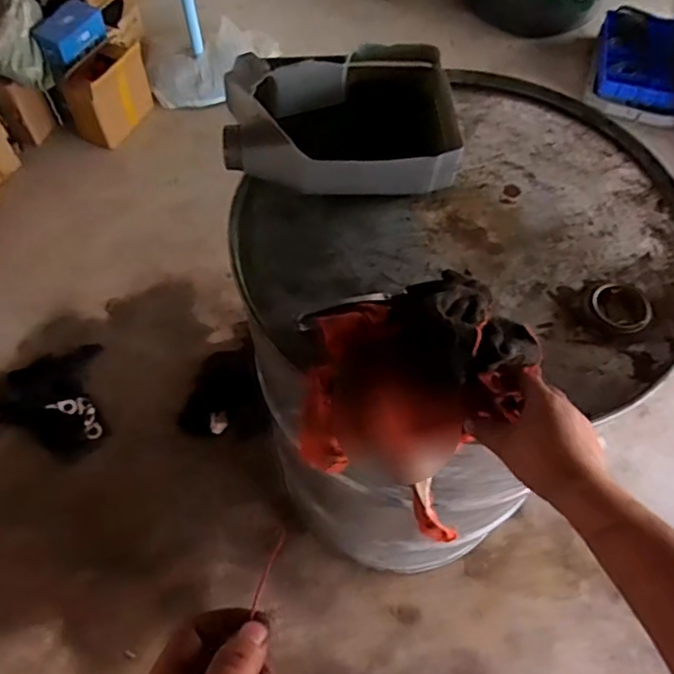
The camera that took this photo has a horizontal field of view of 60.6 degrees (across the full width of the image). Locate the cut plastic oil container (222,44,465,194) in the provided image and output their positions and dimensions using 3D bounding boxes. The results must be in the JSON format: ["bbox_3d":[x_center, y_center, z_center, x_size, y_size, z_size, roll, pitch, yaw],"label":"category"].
[{"bbox_3d":[0.005,-0.279,0.743,0.293,0.078,0.222,-8,61,-6],"label":"cut plastic oil container"}]

